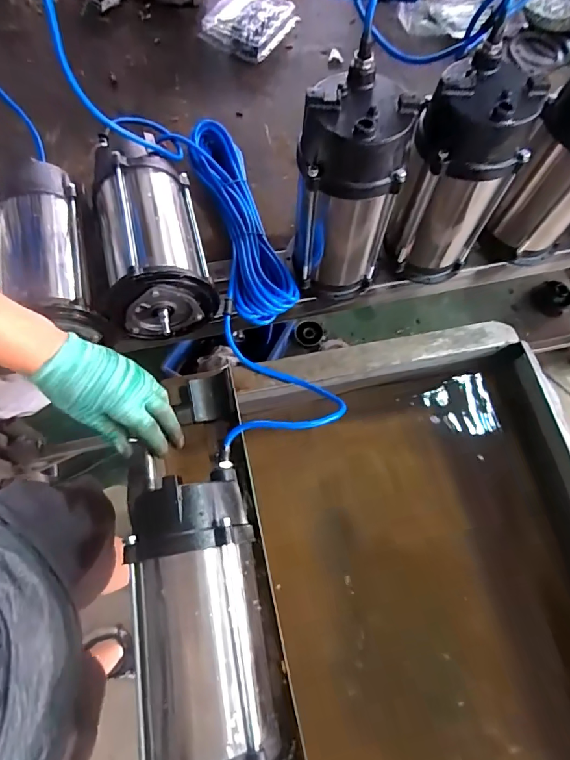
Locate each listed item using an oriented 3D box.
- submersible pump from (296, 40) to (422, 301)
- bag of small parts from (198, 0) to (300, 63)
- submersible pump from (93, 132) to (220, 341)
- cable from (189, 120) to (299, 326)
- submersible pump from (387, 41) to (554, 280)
[{"bbox_3d":[0.073,-0.225,0.547,0.118,0.258,0.119,1,69,-3],"label":"submersible pump"},{"bbox_3d":[-0.074,-0.714,0.854,0.140,0.031,0.161,26,70,7],"label":"bag of small parts"},{"bbox_3d":[-0.185,-0.193,0.589,0.136,0.140,0.270,-14,70,-8],"label":"submersible pump"},{"bbox_3d":[-0.071,-0.253,0.662,0.090,0.061,0.360,-14,70,-8],"label":"cable"},{"bbox_3d":[0.213,-0.249,0.553,0.113,0.248,0.120,-16,70,-9],"label":"submersible pump"}]

